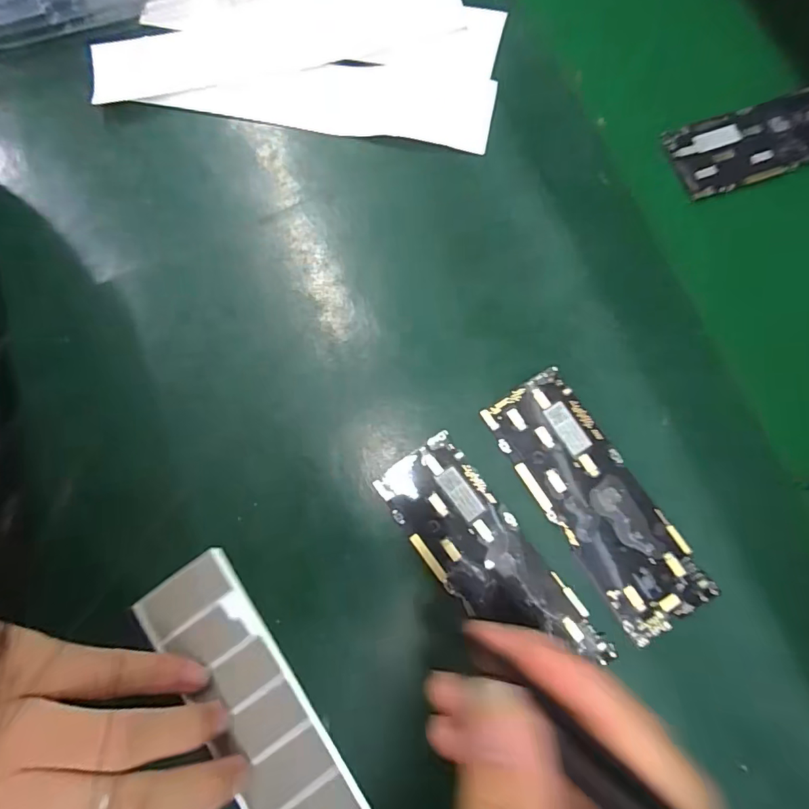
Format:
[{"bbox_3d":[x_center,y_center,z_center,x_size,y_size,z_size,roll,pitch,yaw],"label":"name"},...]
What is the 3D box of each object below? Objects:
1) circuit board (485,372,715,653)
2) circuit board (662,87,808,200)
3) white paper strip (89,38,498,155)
[{"bbox_3d":[0.088,0.044,0.225,0.043,0.004,0.123,-32,79,-5],"label":"circuit board"},{"bbox_3d":[0.208,-0.150,0.270,0.120,0.005,0.043,-18,78,-3],"label":"circuit board"},{"bbox_3d":[-0.066,-0.183,0.280,0.226,0.006,0.052,11,78,4],"label":"white paper strip"}]

